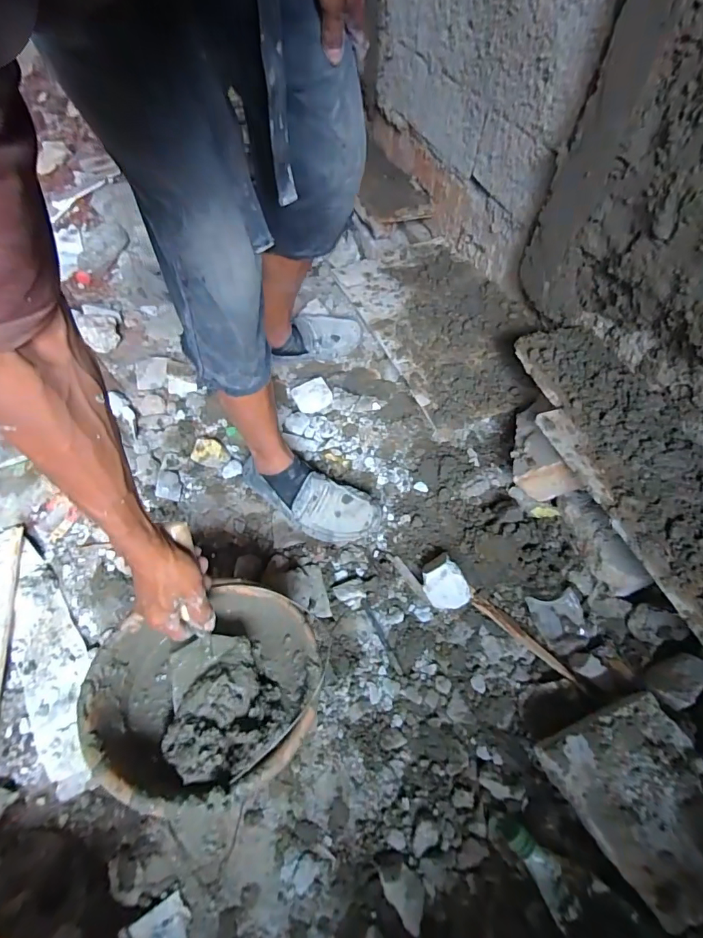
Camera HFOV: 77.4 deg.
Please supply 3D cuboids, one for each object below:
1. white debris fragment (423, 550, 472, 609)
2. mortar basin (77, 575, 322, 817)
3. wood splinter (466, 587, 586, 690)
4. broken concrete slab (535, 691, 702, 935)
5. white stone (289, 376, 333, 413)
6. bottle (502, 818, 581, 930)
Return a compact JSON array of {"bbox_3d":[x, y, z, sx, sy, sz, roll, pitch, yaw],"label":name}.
[{"bbox_3d":[0.151,0.185,0.720,0.071,0.047,0.088,-25,63,-13],"label":"white debris fragment"},{"bbox_3d":[-0.167,0.262,0.524,0.254,0.084,0.209,-18,60,-10],"label":"mortar basin"},{"bbox_3d":[0.271,0.262,0.693,0.201,0.014,0.019,38,66,21],"label":"wood splinter"},{"bbox_3d":[0.364,0.406,0.531,0.160,0.041,0.205,-22,62,-12],"label":"broken concrete slab"},{"bbox_3d":[-0.082,-0.158,0.938,0.080,0.024,0.070,-19,60,-11],"label":"white stone"},{"bbox_3d":[0.237,0.496,0.546,0.036,0.031,0.107,-29,64,-15],"label":"bottle"}]

